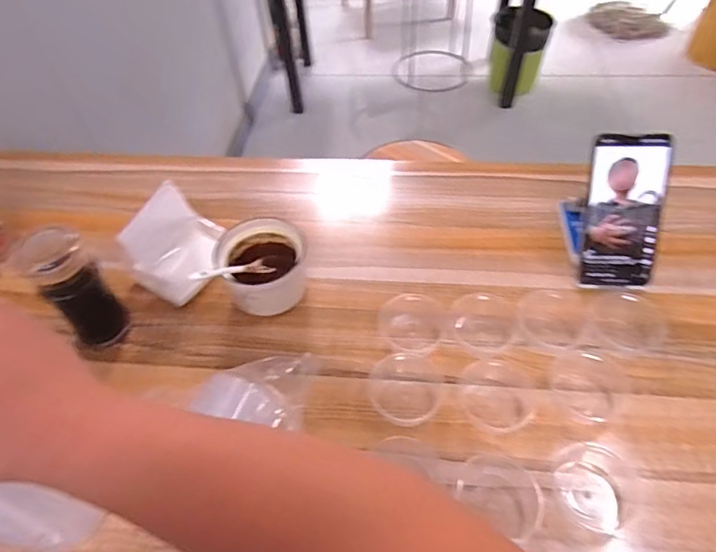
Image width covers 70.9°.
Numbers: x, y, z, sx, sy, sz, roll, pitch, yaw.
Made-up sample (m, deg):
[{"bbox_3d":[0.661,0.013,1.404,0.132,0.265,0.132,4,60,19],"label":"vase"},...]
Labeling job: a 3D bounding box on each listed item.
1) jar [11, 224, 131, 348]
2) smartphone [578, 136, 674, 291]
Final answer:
[{"bbox_3d":[-0.284,0.010,0.508,0.052,0.134,0.056,-2,50,2],"label":"jar"},{"bbox_3d":[0.285,-0.067,0.540,0.075,0.162,0.011,2,16,6],"label":"smartphone"}]

